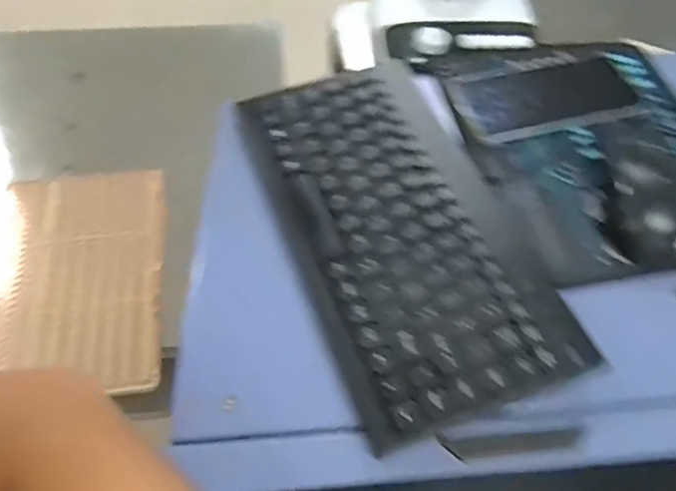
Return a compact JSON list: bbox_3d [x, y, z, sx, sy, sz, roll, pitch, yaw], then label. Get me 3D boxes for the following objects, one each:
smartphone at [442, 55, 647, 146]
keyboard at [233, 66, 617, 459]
[{"bbox_3d":[0.177,-0.125,0.503,0.159,0.008,0.079,-14,59,-12],"label":"smartphone"},{"bbox_3d":[0.040,-0.016,0.413,0.150,0.025,0.283,-16,59,-13],"label":"keyboard"}]

